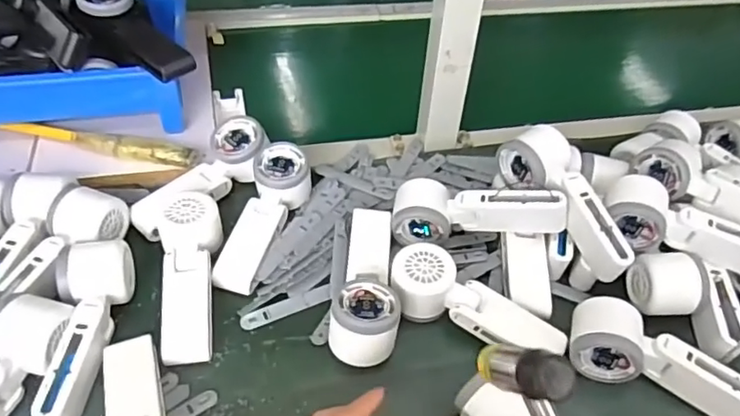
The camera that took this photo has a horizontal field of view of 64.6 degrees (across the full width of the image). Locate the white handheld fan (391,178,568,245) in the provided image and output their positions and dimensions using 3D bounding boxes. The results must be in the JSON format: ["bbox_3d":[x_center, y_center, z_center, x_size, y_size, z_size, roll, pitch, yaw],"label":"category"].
[{"bbox_3d":[0.106,0.006,0.579,0.167,0.050,0.057,0,44,16],"label":"white handheld fan"}]

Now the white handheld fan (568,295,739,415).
[{"bbox_3d":[0.255,0.130,0.504,0.160,0.048,0.061,18,47,12],"label":"white handheld fan"}]

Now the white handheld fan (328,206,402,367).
[{"bbox_3d":[0.001,0.061,0.542,0.056,0.045,0.158,7,46,2],"label":"white handheld fan"}]

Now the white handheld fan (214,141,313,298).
[{"bbox_3d":[-0.108,0.011,0.597,0.052,0.037,0.165,15,61,9],"label":"white handheld fan"}]

